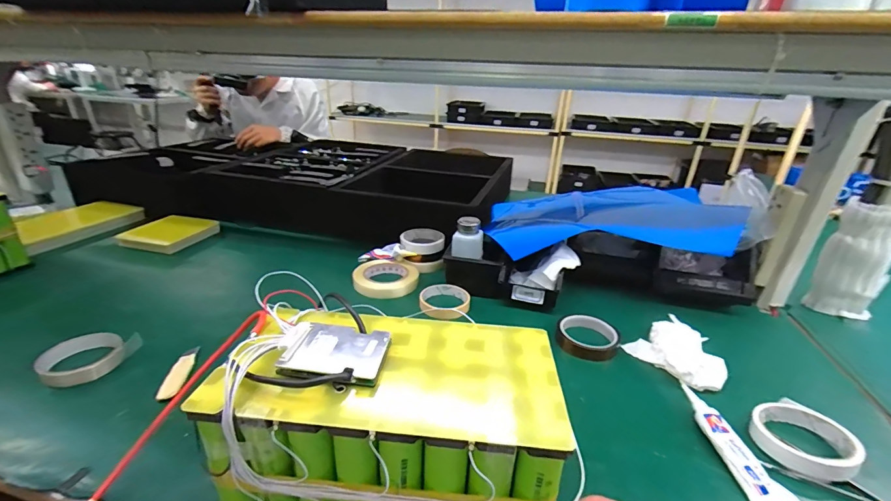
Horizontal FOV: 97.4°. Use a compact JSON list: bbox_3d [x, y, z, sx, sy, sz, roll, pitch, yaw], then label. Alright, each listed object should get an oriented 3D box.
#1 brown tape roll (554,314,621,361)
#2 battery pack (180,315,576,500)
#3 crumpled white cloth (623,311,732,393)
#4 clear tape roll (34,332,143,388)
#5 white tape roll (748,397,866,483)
[{"bbox_3d":[0.219,0.131,0.604,0.090,0.027,0.075,15,28,28],"label":"brown tape roll"},{"bbox_3d":[-0.045,0.157,0.355,0.274,0.164,0.141,3,25,5],"label":"battery pack"},{"bbox_3d":[0.344,0.143,0.563,0.111,0.039,0.124,-8,27,-20],"label":"crumpled white cloth"},{"bbox_3d":[-0.462,0.136,0.513,0.080,0.029,0.099,22,32,36],"label":"clear tape roll"},{"bbox_3d":[0.398,0.203,0.433,0.085,0.027,0.088,1,25,0],"label":"white tape roll"}]

